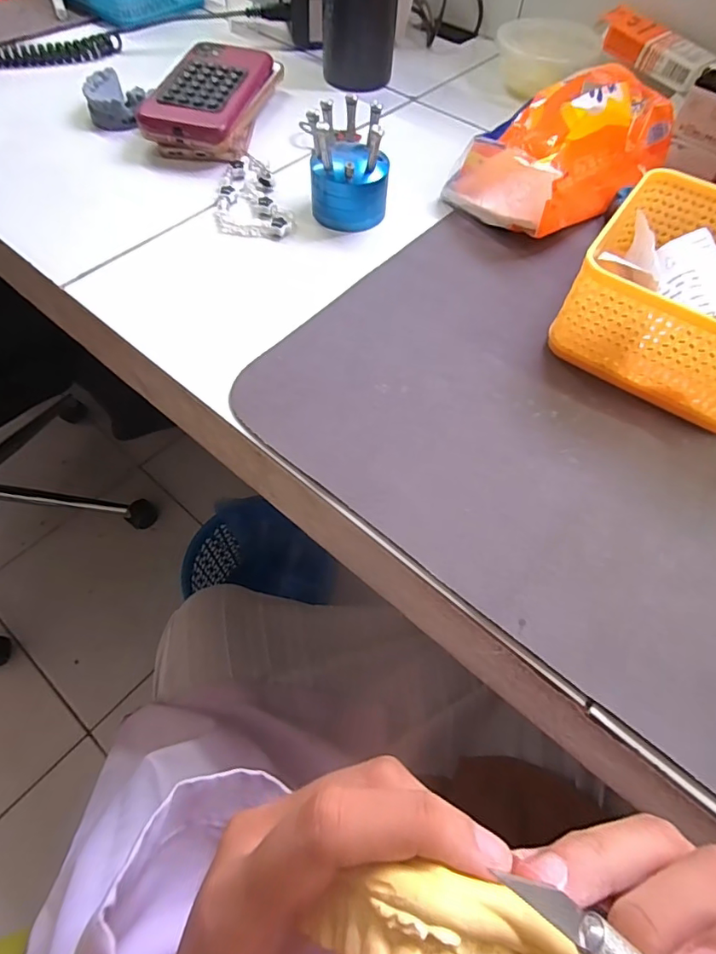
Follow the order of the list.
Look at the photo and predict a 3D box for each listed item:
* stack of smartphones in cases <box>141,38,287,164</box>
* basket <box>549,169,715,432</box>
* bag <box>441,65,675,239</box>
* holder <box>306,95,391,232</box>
[{"bbox_3d":[-0.128,-0.339,0.440,0.083,0.035,0.146,8,61,3],"label":"stack of smartphones in cases"},{"bbox_3d":[0.207,-0.114,0.302,0.132,0.064,0.134,31,65,15],"label":"basket"},{"bbox_3d":[0.168,-0.260,0.384,0.173,0.071,0.094,-34,67,-18],"label":"bag"},{"bbox_3d":[-0.005,-0.232,0.363,0.058,0.068,0.056,2,61,0],"label":"holder"}]

